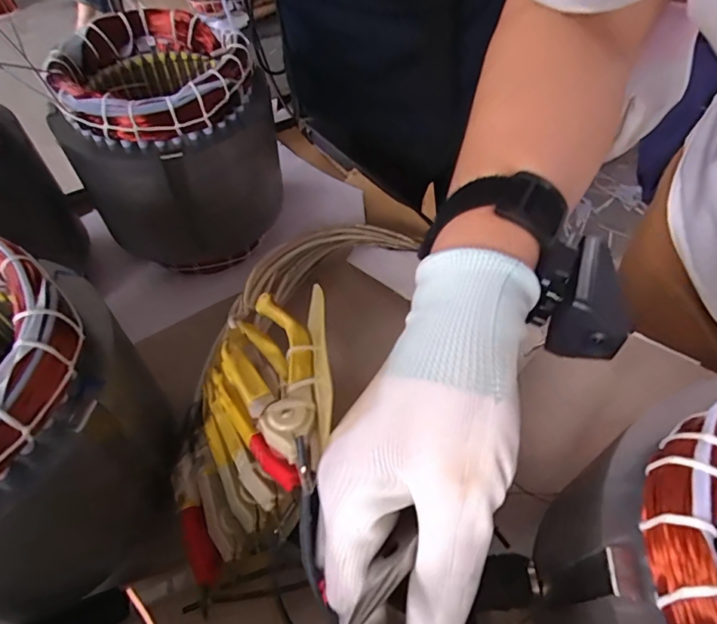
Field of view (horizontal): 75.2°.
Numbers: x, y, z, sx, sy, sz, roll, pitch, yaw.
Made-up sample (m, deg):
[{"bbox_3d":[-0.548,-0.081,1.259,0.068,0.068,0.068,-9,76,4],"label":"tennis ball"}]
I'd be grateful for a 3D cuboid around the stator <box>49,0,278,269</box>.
[{"bbox_3d":[-0.142,-0.129,0.381,0.144,0.159,0.142,-18,53,-16],"label":"stator"}]

